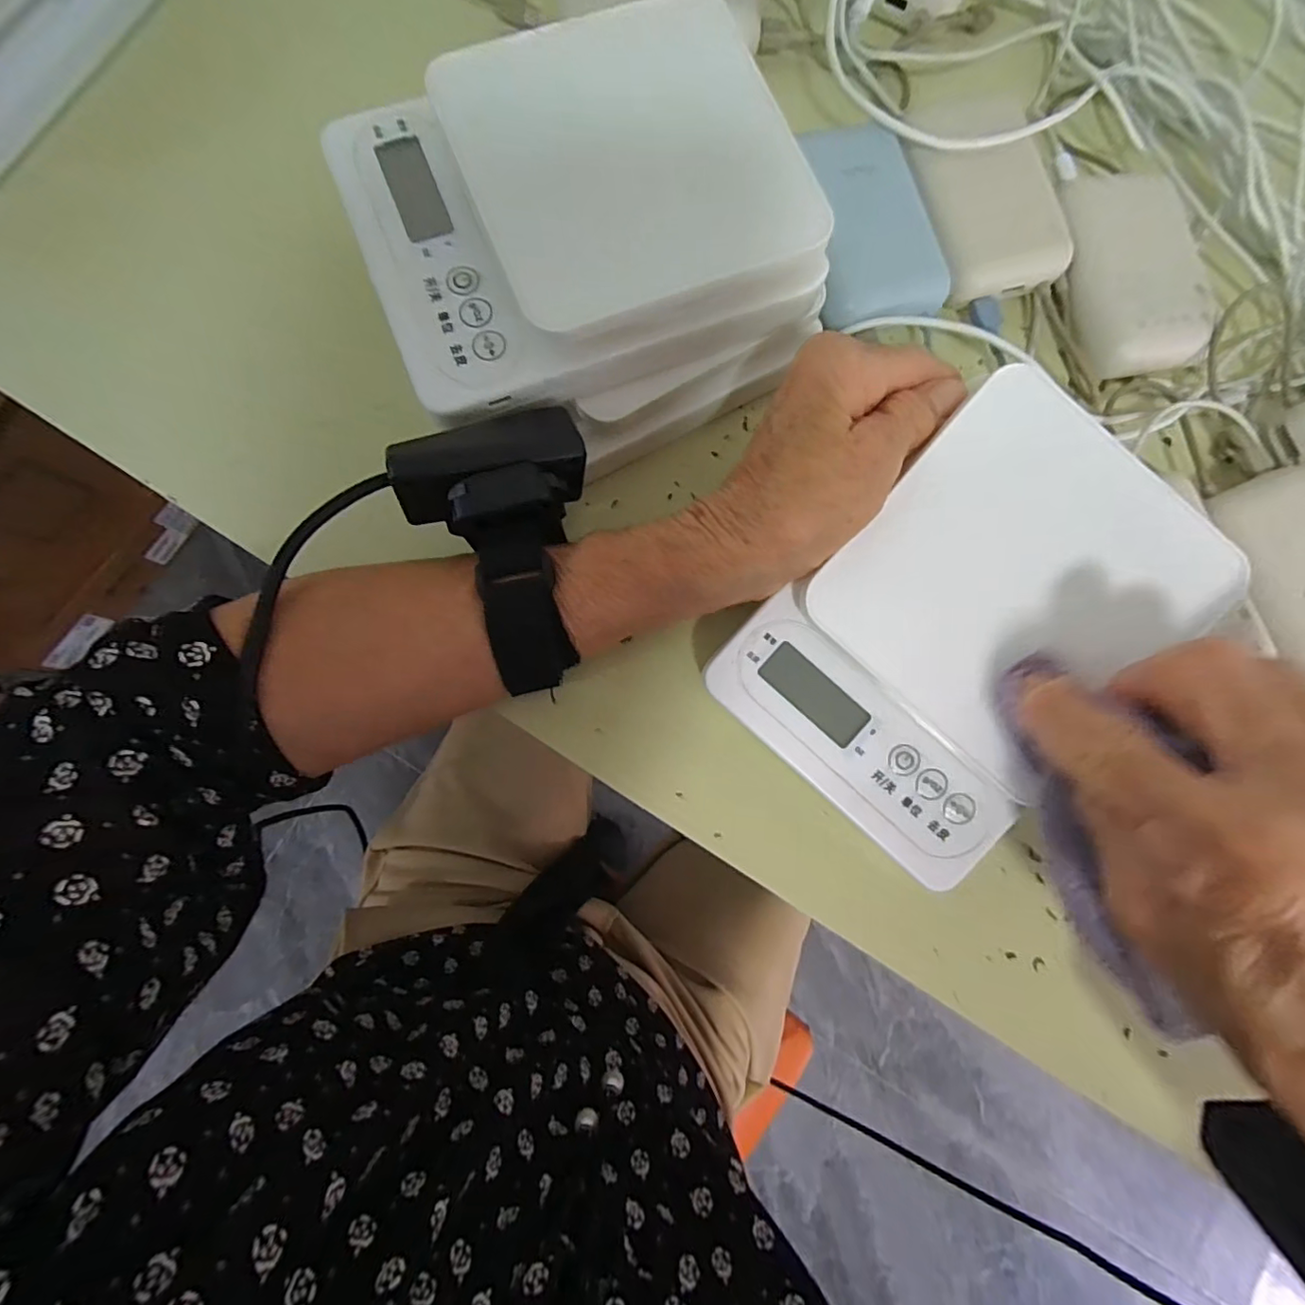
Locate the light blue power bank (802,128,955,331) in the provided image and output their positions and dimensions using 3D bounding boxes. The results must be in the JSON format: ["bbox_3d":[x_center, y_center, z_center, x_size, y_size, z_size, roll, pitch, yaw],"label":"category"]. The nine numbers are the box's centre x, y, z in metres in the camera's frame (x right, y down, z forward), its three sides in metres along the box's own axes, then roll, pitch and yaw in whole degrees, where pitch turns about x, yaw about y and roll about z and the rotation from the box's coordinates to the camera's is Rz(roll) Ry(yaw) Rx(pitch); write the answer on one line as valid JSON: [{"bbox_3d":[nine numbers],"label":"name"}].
[{"bbox_3d":[0.105,-0.207,0.271,0.062,0.013,0.091,-14,83,-6],"label":"light blue power bank"}]

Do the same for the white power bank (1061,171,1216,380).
[{"bbox_3d":[0.237,-0.190,0.280,0.057,0.018,0.104,-9,82,-5],"label":"white power bank"}]

